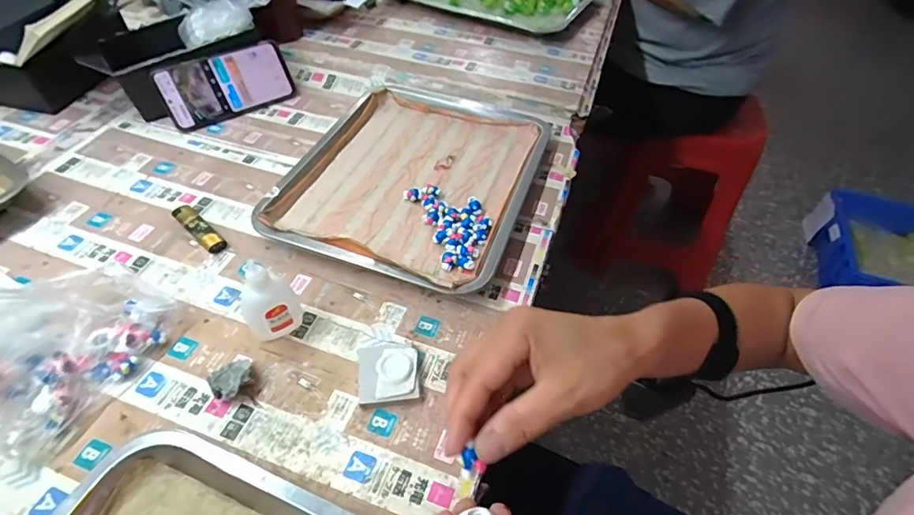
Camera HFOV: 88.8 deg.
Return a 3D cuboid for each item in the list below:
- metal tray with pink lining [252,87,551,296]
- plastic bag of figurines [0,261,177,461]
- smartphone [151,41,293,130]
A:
[{"bbox_3d":[-0.053,-0.101,0.565,0.272,0.028,0.310,18,51,11],"label":"metal tray with pink lining"},{"bbox_3d":[-0.321,0.055,0.363,0.105,0.098,0.146,24,52,16],"label":"plastic bag of figurines"},{"bbox_3d":[-0.313,-0.237,0.639,0.165,0.080,0.011,-28,23,-21],"label":"smartphone"}]

